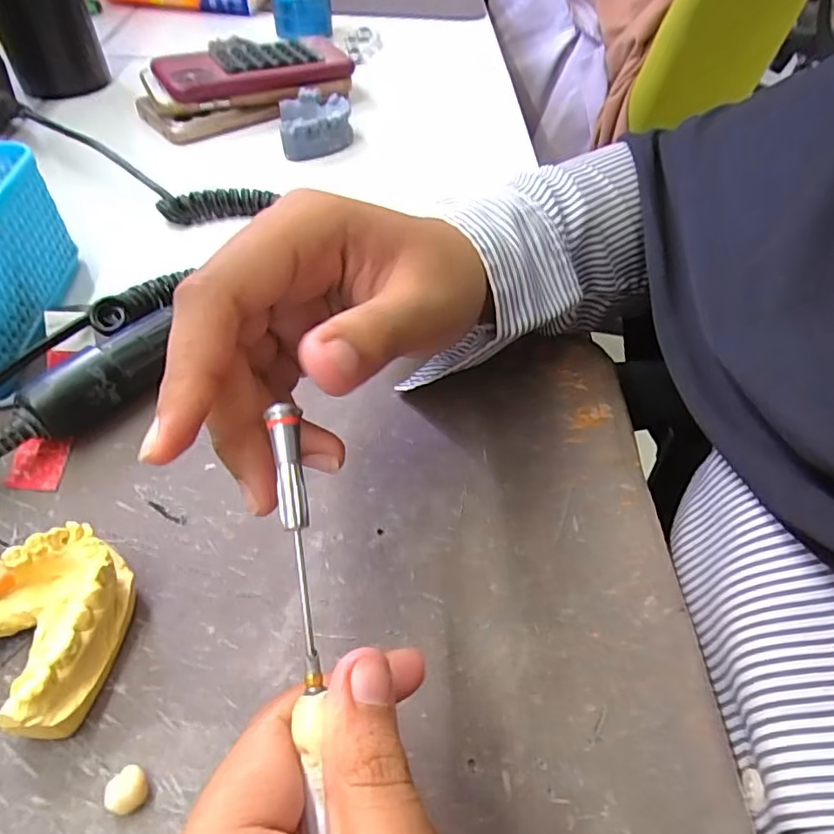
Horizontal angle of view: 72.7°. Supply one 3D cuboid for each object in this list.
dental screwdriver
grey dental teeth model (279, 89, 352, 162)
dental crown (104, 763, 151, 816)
[{"bbox_3d":[-0.028,0.025,0.132,0.006,0.004,0.056,-8,77,-11],"label":"dental screwdriver"},{"bbox_3d":[-0.077,-0.226,0.434,0.053,0.026,0.065,-6,51,-9],"label":"grey dental teeth model"},{"bbox_3d":[-0.083,0.108,0.164,0.011,0.007,0.011,2,50,-3],"label":"dental crown"}]

